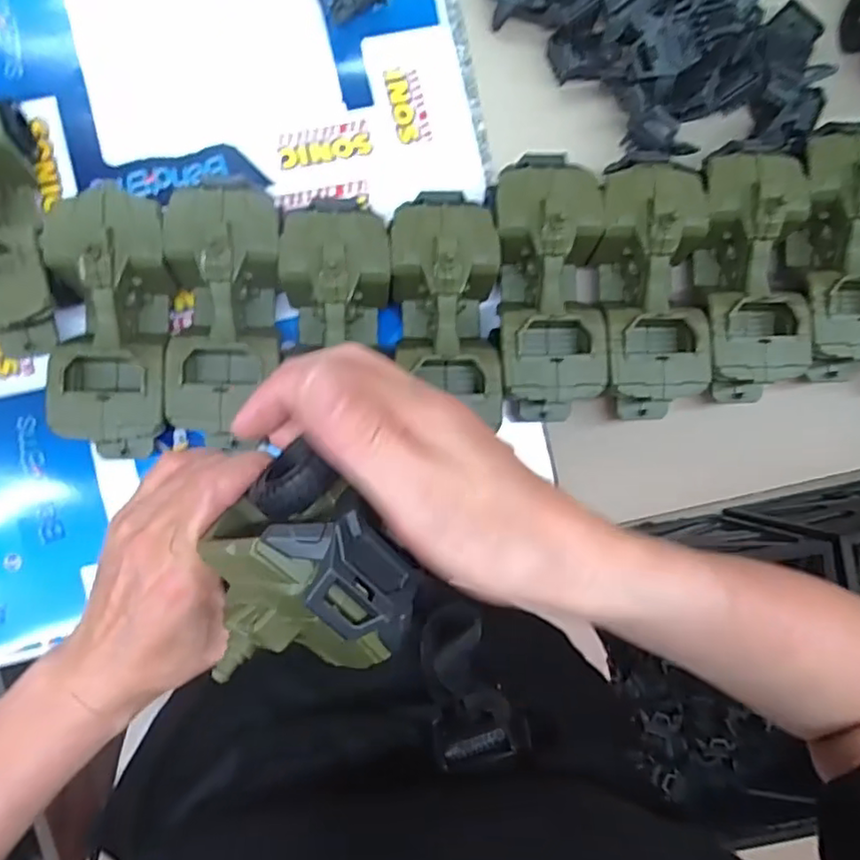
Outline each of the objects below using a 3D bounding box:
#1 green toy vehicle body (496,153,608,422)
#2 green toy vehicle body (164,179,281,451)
[{"bbox_3d":[0.088,-0.107,0.497,0.080,0.081,0.196,-1,92,-5],"label":"green toy vehicle body"},{"bbox_3d":[-0.154,-0.095,0.478,0.080,0.079,0.179,5,91,-5],"label":"green toy vehicle body"}]

